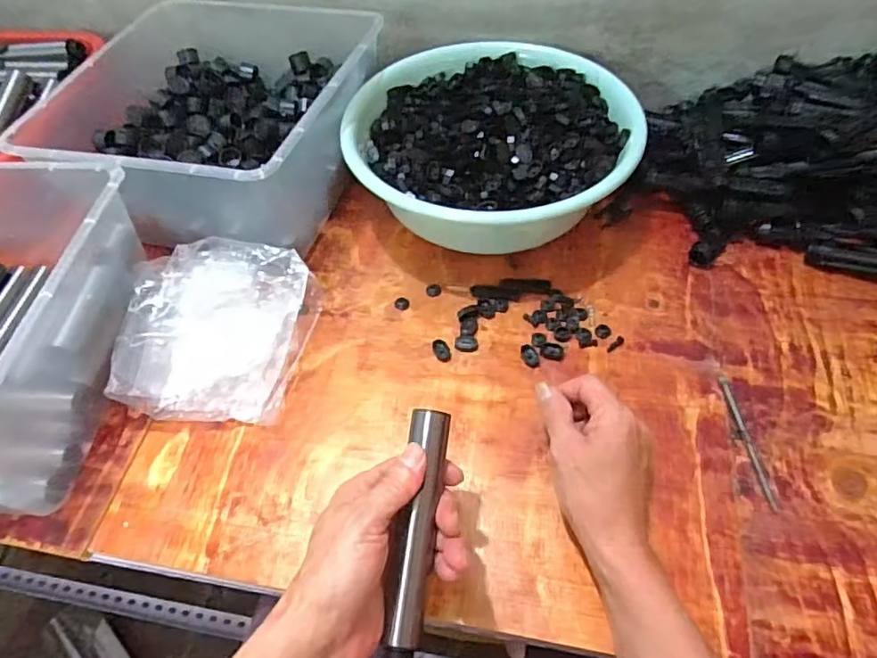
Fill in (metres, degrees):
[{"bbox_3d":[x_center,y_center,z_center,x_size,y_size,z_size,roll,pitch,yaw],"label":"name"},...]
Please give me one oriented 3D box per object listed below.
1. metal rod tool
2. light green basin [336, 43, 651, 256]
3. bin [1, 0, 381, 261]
[{"bbox_3d":[0.252,0.089,0.456,0.008,0.004,0.116,-5,55,1],"label":"metal rod tool"},{"bbox_3d":[0.056,-0.195,0.617,0.291,0.099,0.273,-2,55,3],"label":"light green basin"},{"bbox_3d":[-0.252,-0.243,0.639,0.331,0.129,0.313,9,56,11],"label":"bin"}]

